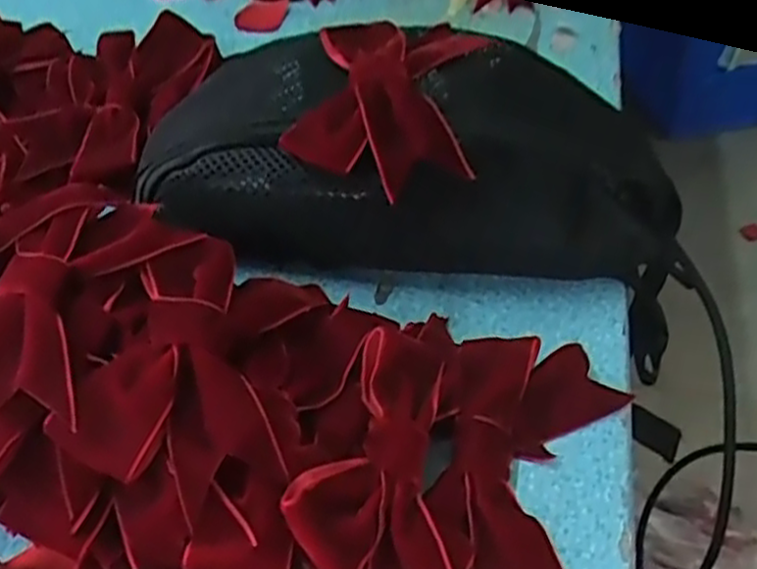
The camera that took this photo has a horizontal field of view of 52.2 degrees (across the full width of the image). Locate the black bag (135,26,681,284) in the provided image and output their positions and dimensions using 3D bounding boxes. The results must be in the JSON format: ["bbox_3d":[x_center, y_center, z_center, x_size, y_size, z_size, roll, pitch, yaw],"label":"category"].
[{"bbox_3d":[0.018,-0.078,0.401,0.263,0.076,0.140,1,53,4],"label":"black bag"}]

